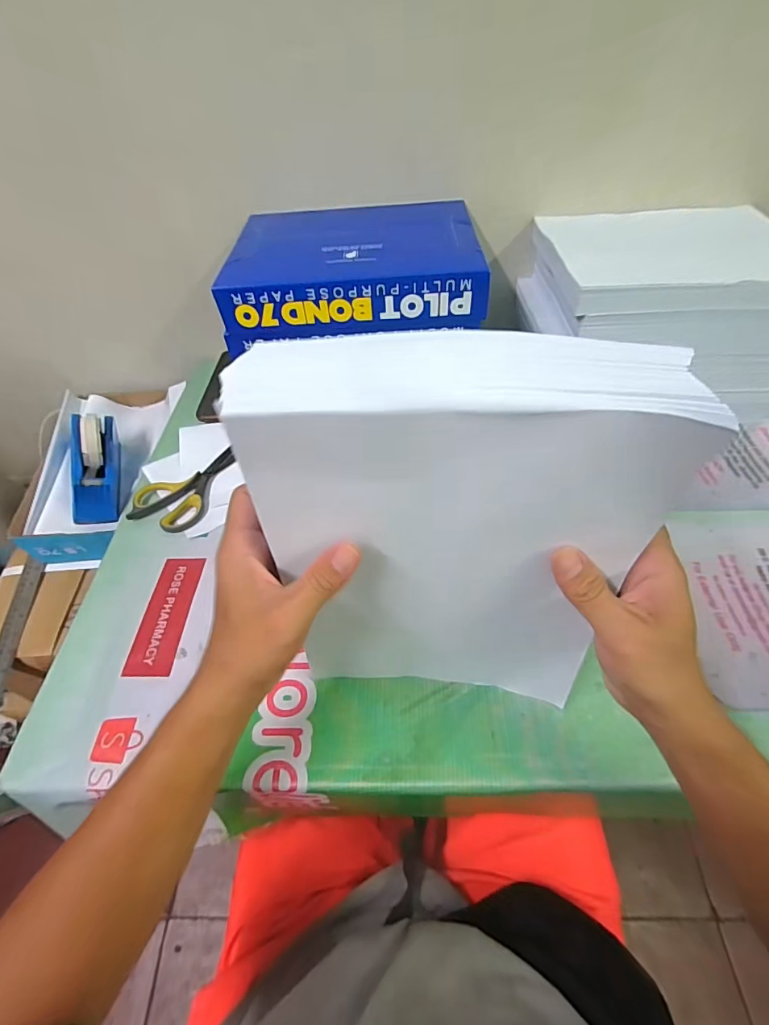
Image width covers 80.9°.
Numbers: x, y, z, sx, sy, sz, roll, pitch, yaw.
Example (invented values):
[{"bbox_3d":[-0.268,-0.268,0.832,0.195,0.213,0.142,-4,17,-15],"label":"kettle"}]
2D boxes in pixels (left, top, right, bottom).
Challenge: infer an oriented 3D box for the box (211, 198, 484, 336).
[{"bbox_3d":[-0.034,-0.291,0.521,0.270,0.060,0.204,-1,52,-1],"label":"box"}]

